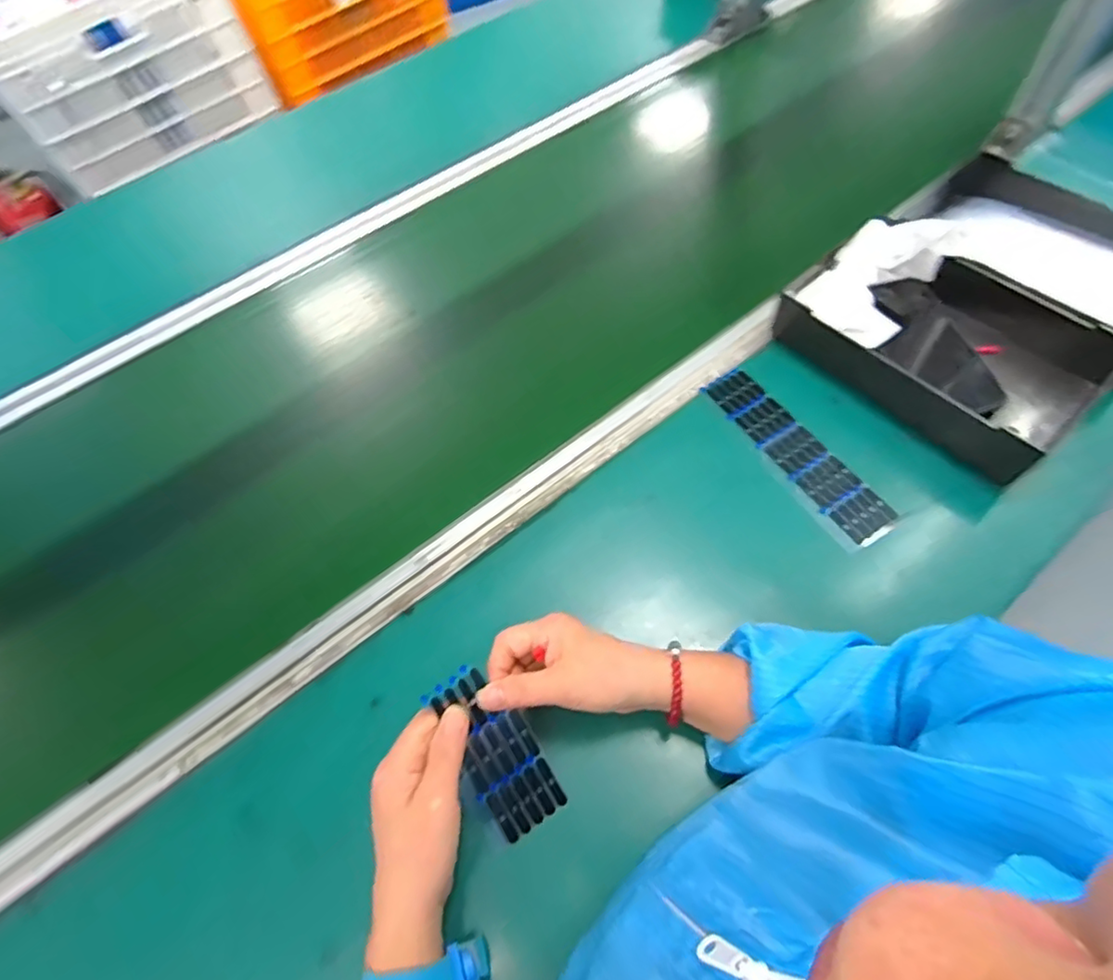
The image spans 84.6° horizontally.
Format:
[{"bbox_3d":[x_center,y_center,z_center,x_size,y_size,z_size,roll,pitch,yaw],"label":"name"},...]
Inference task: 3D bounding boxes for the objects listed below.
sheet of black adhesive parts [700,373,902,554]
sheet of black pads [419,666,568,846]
[{"bbox_3d":[0.209,-0.033,0.542,0.053,0.009,0.195,-31,64,-9],"label":"sheet of black adhesive parts"},{"bbox_3d":[-0.039,0.171,0.402,0.049,0.009,0.120,-29,100,-16],"label":"sheet of black pads"}]

